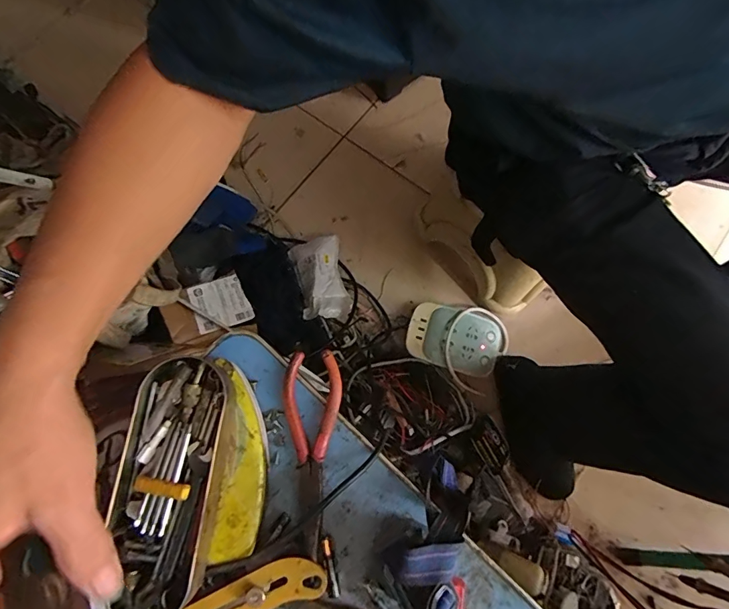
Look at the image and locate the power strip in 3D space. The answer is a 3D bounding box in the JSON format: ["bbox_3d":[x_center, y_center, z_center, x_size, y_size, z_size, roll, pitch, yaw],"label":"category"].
[{"bbox_3d":[0.184,0.067,0.841,0.197,0.045,0.130,12,76,4],"label":"power strip"}]

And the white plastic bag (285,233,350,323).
[{"bbox_3d":[-0.090,-0.055,0.860,0.104,0.064,0.185,-12,75,-2],"label":"white plastic bag"}]

